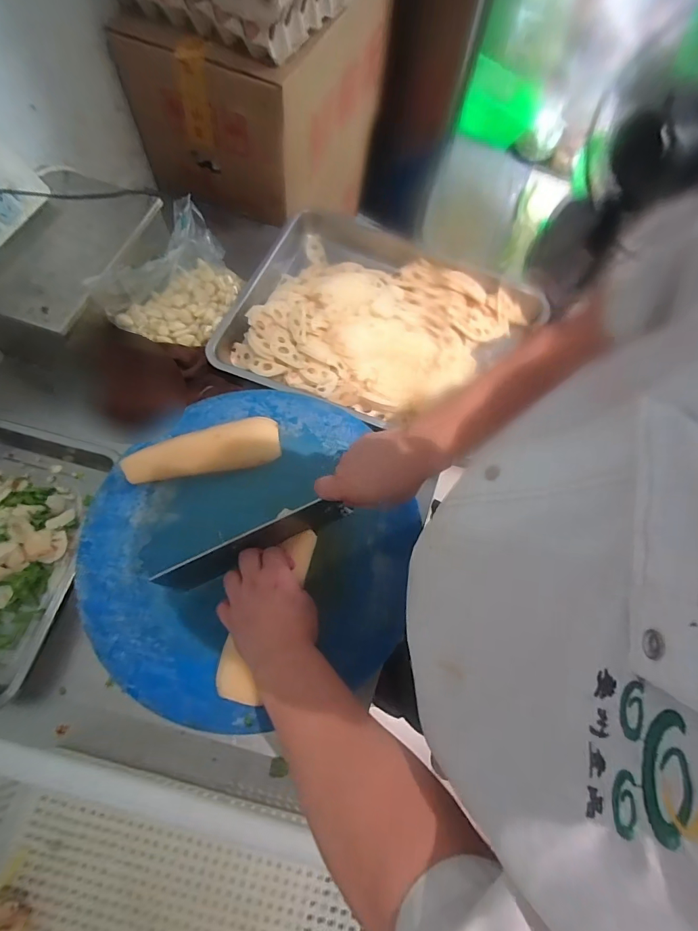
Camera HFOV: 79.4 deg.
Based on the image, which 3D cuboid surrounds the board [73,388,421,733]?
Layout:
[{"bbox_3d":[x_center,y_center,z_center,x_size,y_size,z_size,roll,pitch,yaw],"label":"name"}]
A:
[{"bbox_3d":[-0.129,0.092,0.527,0.387,0.023,0.392,1,68,-3],"label":"board"}]

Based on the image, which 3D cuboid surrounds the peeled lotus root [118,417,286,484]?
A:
[{"bbox_3d":[-0.190,-0.023,0.550,0.193,0.034,0.062,-10,69,-7],"label":"peeled lotus root"}]

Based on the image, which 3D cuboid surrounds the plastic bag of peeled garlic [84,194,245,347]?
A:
[{"bbox_3d":[-0.260,-0.276,0.645,0.104,0.133,0.210,36,71,11],"label":"plastic bag of peeled garlic"}]

